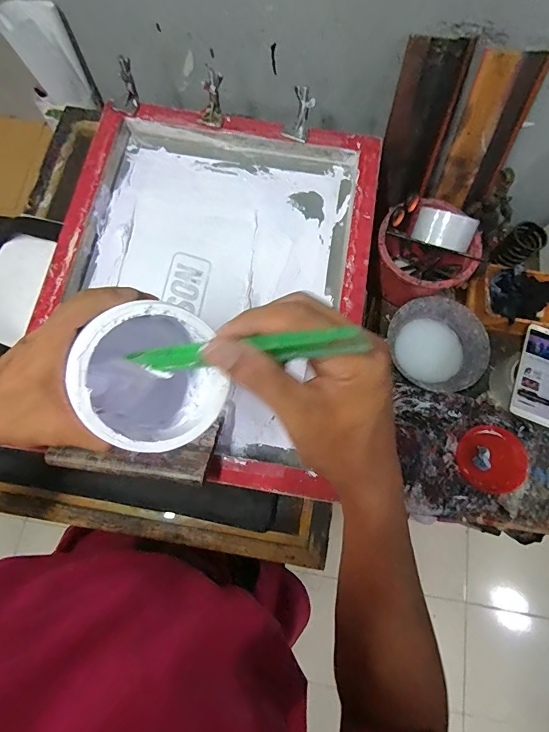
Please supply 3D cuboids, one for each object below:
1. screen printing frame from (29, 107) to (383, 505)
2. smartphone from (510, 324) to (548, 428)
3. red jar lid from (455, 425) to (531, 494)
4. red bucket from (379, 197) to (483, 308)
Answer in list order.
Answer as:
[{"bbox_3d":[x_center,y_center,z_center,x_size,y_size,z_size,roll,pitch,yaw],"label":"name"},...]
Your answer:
[{"bbox_3d":[-0.084,-0.113,0.502,0.404,0.044,0.491,10,74,3],"label":"screen printing frame"},{"bbox_3d":[0.422,0.013,0.590,0.078,0.013,0.158,23,75,7],"label":"smartphone"},{"bbox_3d":[0.344,0.148,0.594,0.097,0.020,0.101,0,73,0],"label":"red jar lid"},{"bbox_3d":[0.235,-0.168,0.624,0.143,0.125,0.145,0,73,0],"label":"red bucket"}]

